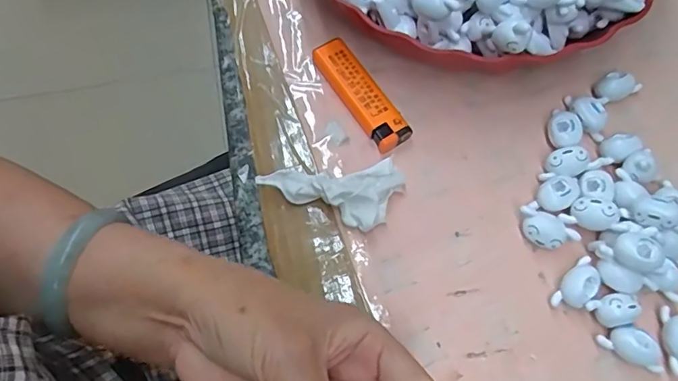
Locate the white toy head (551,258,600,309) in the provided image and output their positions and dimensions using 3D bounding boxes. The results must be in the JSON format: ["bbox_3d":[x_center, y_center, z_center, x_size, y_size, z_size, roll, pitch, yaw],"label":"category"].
[{"bbox_3d":[0.129,0.051,0.276,0.033,0.015,0.017,-37,73,-13],"label":"white toy head"}]

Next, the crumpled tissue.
[{"bbox_3d":[-0.001,0.004,0.292,0.080,0.020,0.040,-10,69,-4],"label":"crumpled tissue"}]

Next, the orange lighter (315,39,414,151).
[{"bbox_3d":[0.013,-0.060,0.321,0.022,0.014,0.080,-32,72,-12],"label":"orange lighter"}]

